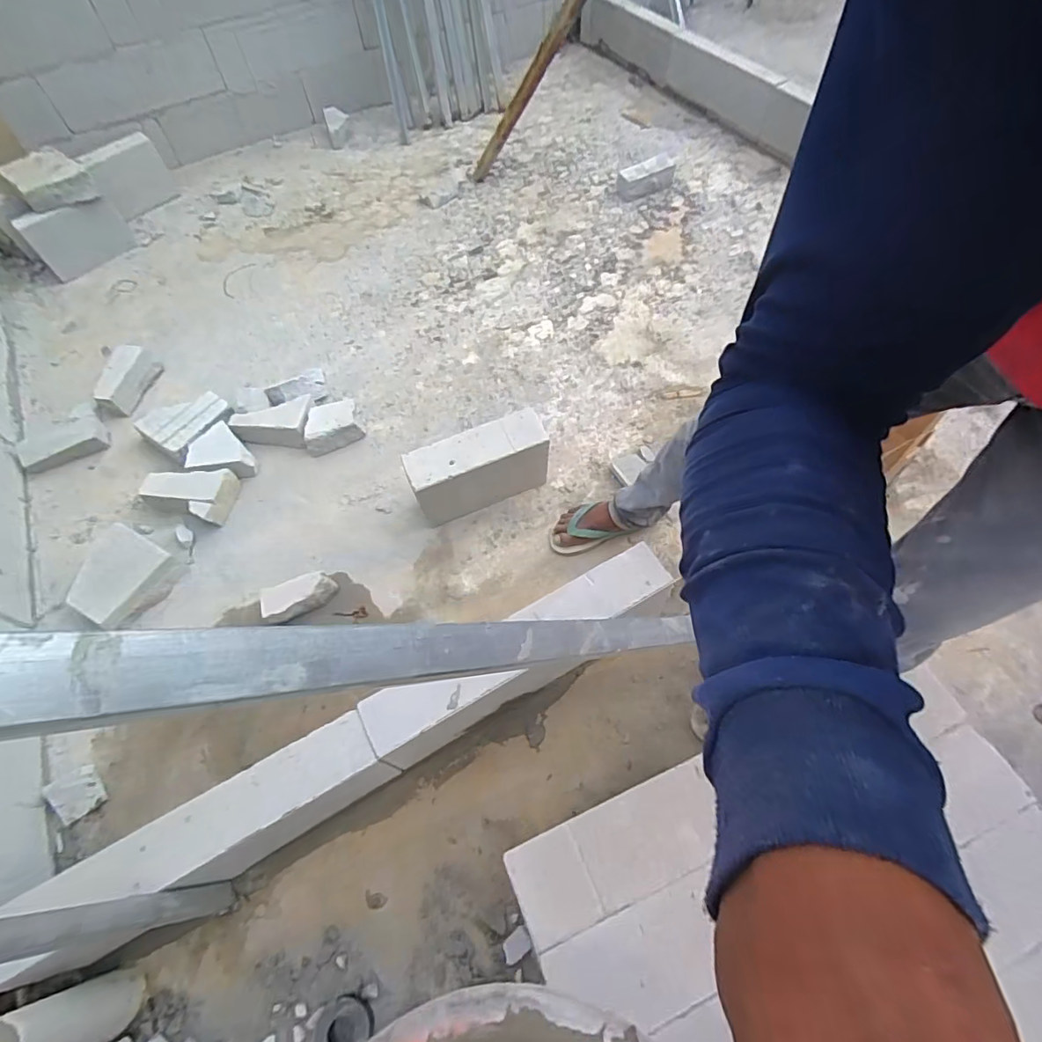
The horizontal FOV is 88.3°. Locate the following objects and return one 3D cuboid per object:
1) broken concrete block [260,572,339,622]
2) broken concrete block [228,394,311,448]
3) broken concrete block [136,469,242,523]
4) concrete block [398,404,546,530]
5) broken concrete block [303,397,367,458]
[{"bbox_3d":[-0.488,0.168,1.194,0.150,0.080,0.074,-25,61,-11],"label":"broken concrete block"},{"bbox_3d":[-0.663,-0.263,1.446,0.206,0.070,0.131,1,61,3],"label":"broken concrete block"},{"bbox_3d":[-0.822,-0.082,1.331,0.202,0.065,0.133,11,61,10],"label":"broken concrete block"},{"bbox_3d":[-0.096,-0.111,1.248,0.316,0.218,0.104,-19,62,-8],"label":"concrete block"},{"bbox_3d":[-0.506,-0.252,1.426,0.152,0.094,0.088,-22,62,-9],"label":"broken concrete block"}]

